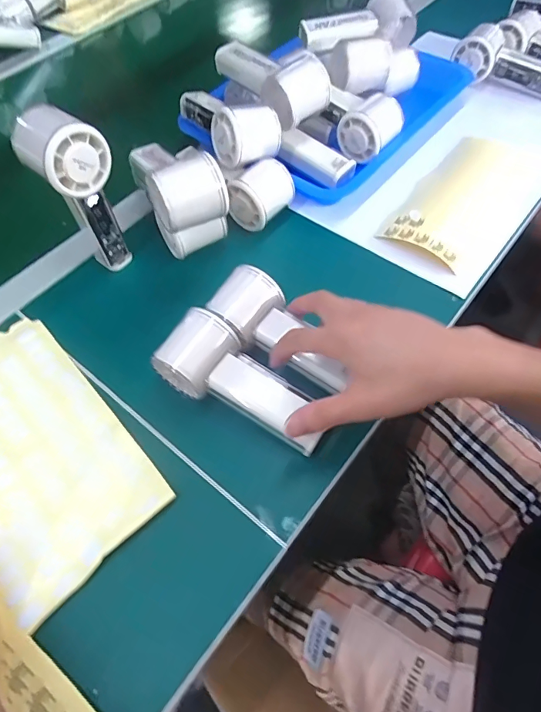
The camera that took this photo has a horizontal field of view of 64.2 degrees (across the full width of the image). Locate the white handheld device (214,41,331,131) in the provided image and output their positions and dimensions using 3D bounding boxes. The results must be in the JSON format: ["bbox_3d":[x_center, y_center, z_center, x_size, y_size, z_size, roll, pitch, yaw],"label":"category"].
[{"bbox_3d":[0.002,-0.322,0.496,0.076,0.055,0.148,-27,61,-12],"label":"white handheld device"}]

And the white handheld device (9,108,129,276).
[{"bbox_3d":[-0.175,-0.149,0.406,0.056,0.148,0.073,-38,64,-18],"label":"white handheld device"}]

